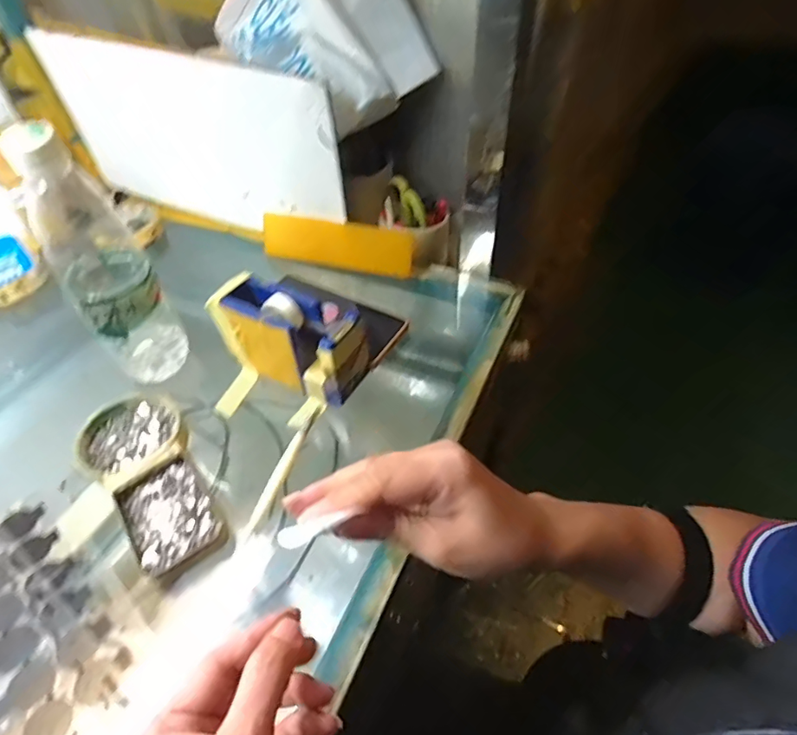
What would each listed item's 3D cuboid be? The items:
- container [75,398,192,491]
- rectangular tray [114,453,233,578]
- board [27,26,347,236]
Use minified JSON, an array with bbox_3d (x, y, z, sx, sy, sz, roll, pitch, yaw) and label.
[{"bbox_3d":[-0.220,0.060,0.410,0.078,0.015,0.087,-36,55,-25],"label":"container"},{"bbox_3d":[-0.168,0.107,0.364,0.060,0.015,0.085,-32,54,-23],"label":"rectangular tray"},{"bbox_3d":[-0.236,-0.259,0.575,0.376,0.192,0.015,18,52,19],"label":"board"}]

